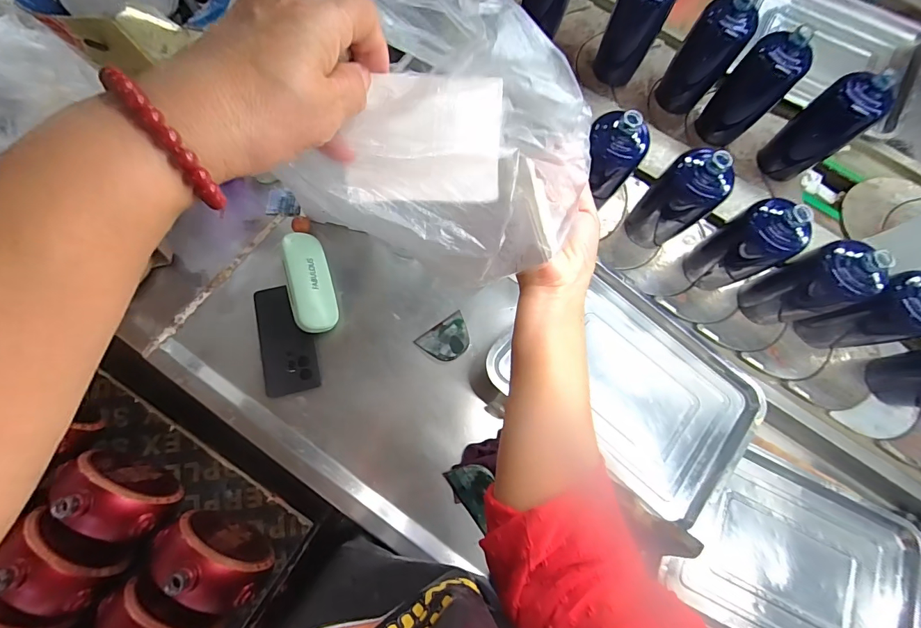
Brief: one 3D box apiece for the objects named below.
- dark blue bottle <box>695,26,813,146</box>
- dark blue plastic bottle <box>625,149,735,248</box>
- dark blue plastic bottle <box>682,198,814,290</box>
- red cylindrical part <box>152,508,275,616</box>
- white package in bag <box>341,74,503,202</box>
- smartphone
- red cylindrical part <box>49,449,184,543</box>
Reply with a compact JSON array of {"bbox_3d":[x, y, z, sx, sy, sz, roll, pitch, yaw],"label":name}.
[{"bbox_3d":[0.468,-0.365,0.663,0.075,0.175,0.066,29,79,5],"label":"dark blue bottle"},{"bbox_3d":[0.316,-0.166,0.599,0.066,0.186,0.078,-44,82,-9],"label":"dark blue plastic bottle"},{"bbox_3d":[0.407,-0.097,0.585,0.076,0.175,0.082,0,78,-1],"label":"dark blue plastic bottle"},{"bbox_3d":[-0.310,0.309,0.522,0.130,0.138,0.072,41,80,7],"label":"red cylindrical part"},{"bbox_3d":[-0.022,-0.104,0.250,0.092,0.006,0.069,0,123,-2],"label":"white package in bag"},{"bbox_3d":[-0.258,0.036,0.612,0.081,0.012,0.161,-14,77,3],"label":"smartphone"},{"bbox_3d":[-0.438,0.231,0.529,0.132,0.136,0.068,43,81,7],"label":"red cylindrical part"}]

